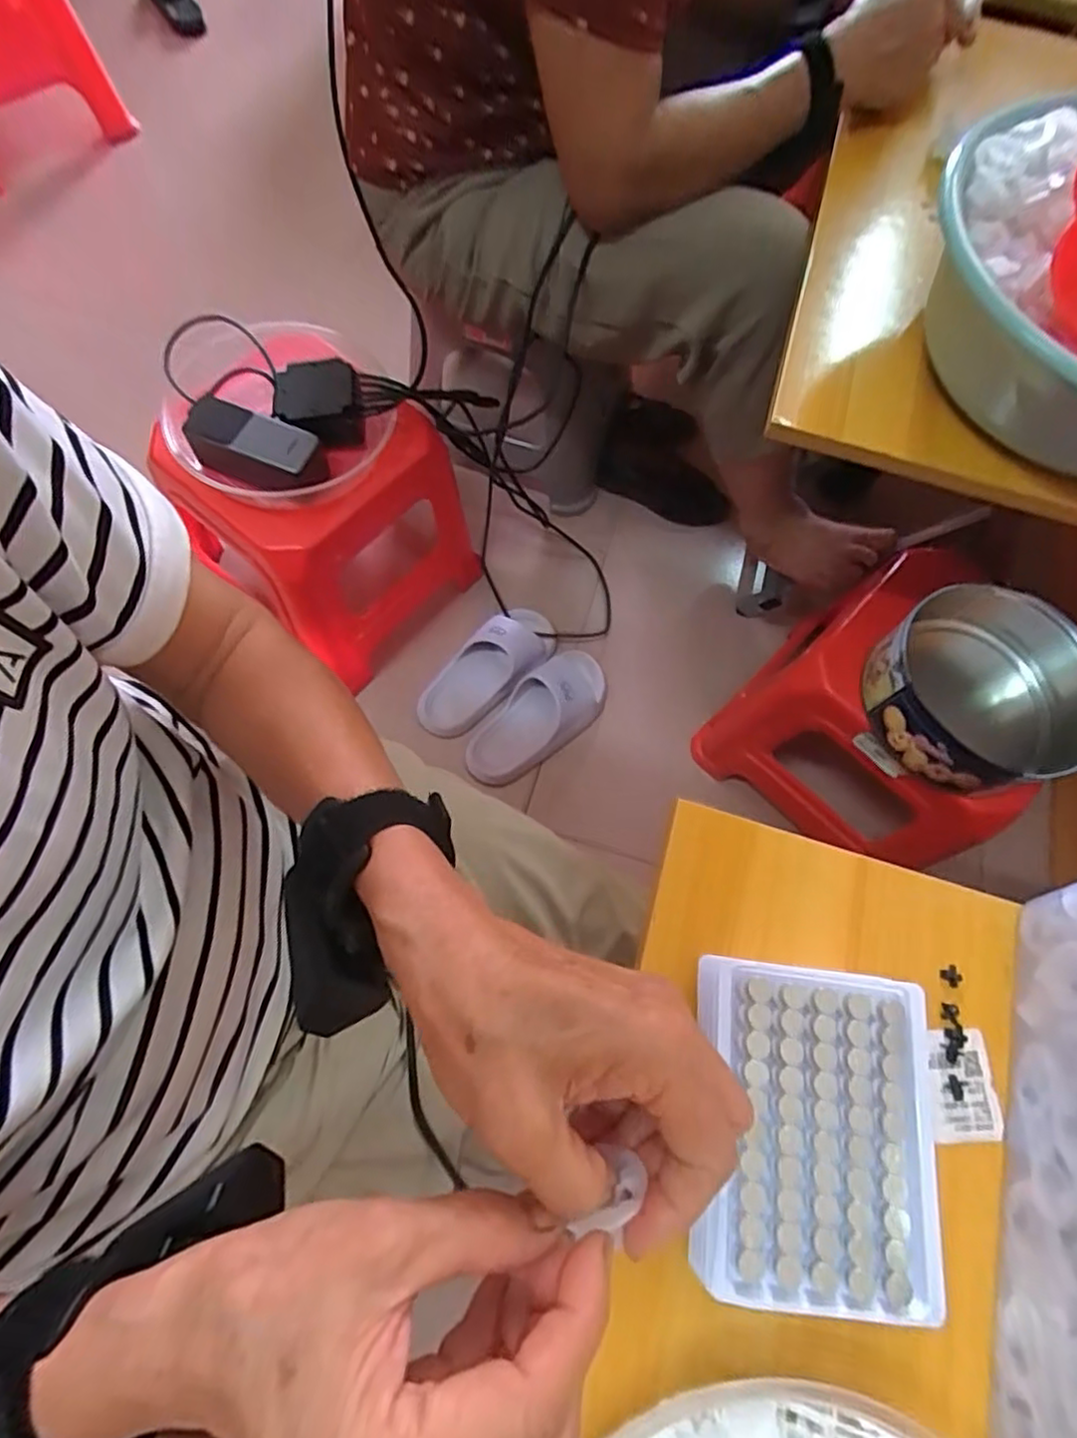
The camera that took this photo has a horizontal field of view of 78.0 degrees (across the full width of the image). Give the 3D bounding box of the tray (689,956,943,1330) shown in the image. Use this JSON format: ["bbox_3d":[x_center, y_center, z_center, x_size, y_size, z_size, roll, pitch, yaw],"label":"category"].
[{"bbox_3d":[0.123,0.183,0.302,0.104,0.031,0.130,8,70,0],"label":"tray"}]

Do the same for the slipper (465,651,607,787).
[{"bbox_3d":[-0.001,-0.002,0.894,0.225,0.071,0.097,-39,76,-15],"label":"slipper"}]

